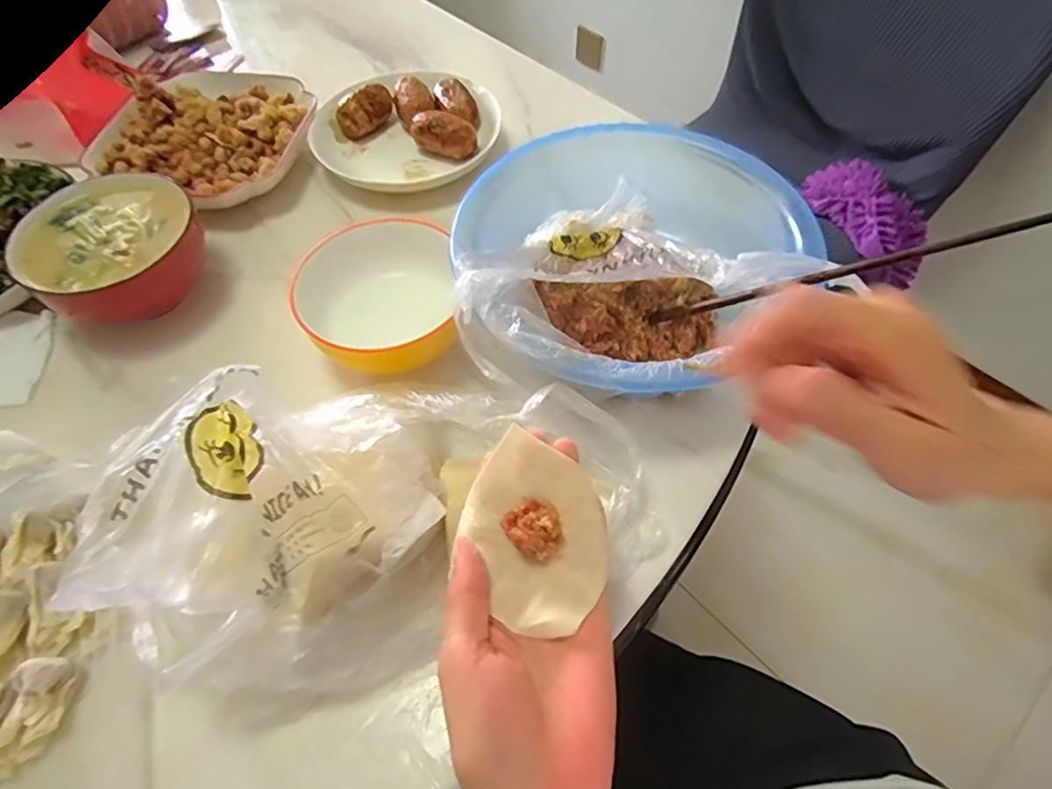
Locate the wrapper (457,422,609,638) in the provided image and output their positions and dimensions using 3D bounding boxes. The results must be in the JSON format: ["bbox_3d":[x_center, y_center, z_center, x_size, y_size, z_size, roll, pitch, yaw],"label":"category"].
[{"bbox_3d":[0.004,0.065,0.280,0.073,0.034,0.073,23,60,14],"label":"wrapper"}]

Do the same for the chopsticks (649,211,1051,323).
[{"bbox_3d":[0.179,-0.071,0.362,0.235,0.012,0.009,-10,44,47],"label":"chopsticks"}]

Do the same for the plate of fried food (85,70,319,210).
[{"bbox_3d":[-0.298,-0.248,0.567,0.169,0.052,0.181,0,57,0],"label":"plate of fried food"}]

